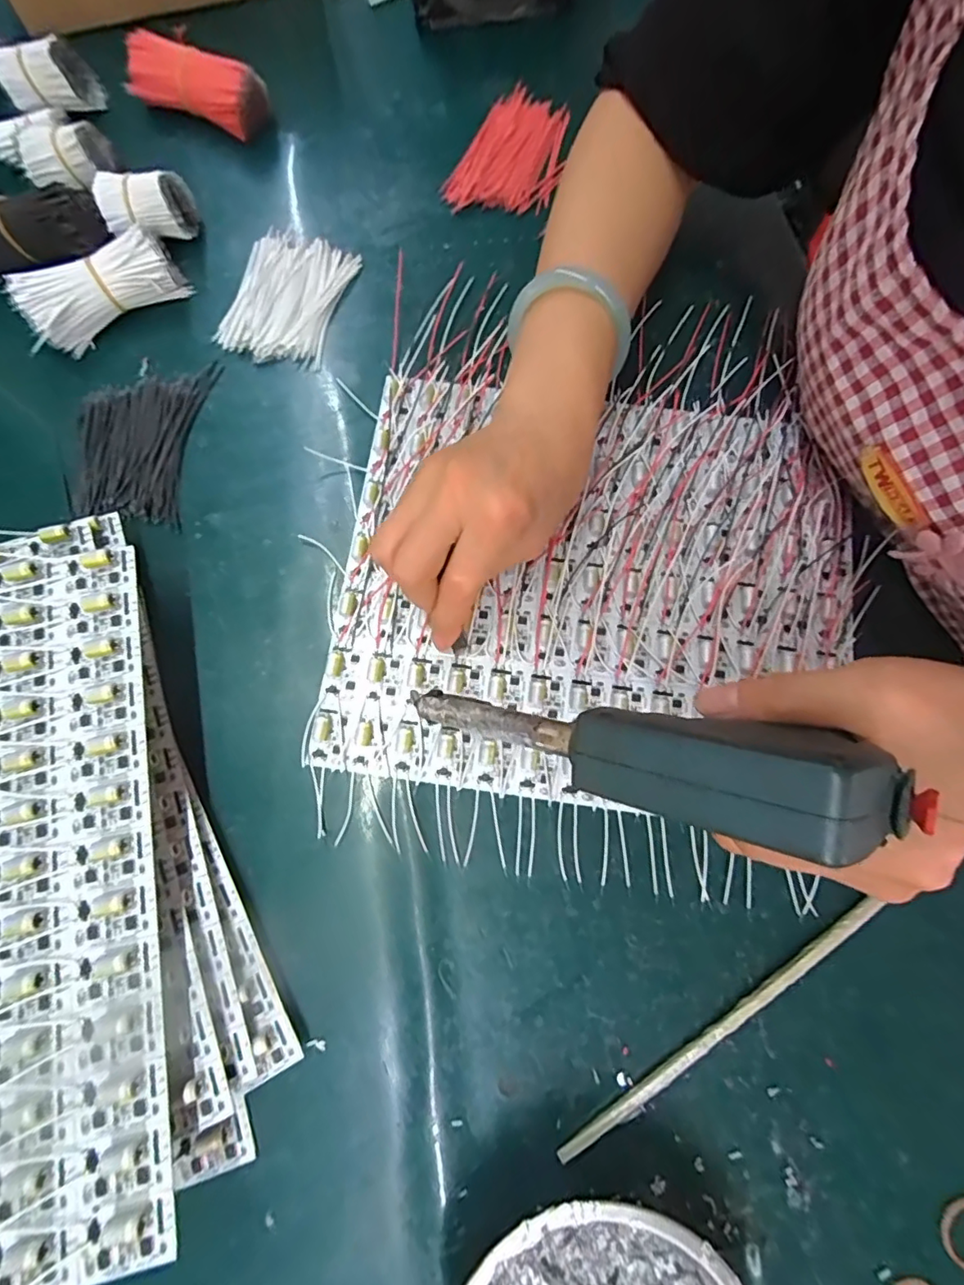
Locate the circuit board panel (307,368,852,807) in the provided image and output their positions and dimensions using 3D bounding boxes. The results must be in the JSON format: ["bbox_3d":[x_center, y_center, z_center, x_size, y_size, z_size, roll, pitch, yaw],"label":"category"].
[{"bbox_3d":[0.063,-0.035,0.309,0.279,0.015,0.239,9,77,0],"label":"circuit board panel"}]

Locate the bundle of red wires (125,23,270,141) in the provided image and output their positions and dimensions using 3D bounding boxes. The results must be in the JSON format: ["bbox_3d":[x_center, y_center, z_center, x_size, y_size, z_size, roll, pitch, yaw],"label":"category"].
[{"bbox_3d":[-0.193,-0.377,0.369,0.087,0.040,0.034,18,77,2],"label":"bundle of red wires"}]

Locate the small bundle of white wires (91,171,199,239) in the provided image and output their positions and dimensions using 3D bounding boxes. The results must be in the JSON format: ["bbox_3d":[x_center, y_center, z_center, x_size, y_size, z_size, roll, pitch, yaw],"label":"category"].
[{"bbox_3d":[-0.213,-0.273,0.348,0.052,0.036,0.032,-12,78,-4],"label":"small bundle of white wires"}]

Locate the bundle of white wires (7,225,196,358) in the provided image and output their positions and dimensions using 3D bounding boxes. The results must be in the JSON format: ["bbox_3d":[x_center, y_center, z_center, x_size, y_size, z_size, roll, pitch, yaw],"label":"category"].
[{"bbox_3d":[-0.235,-0.220,0.335,0.093,0.034,0.037,-34,80,-9],"label":"bundle of white wires"}]

